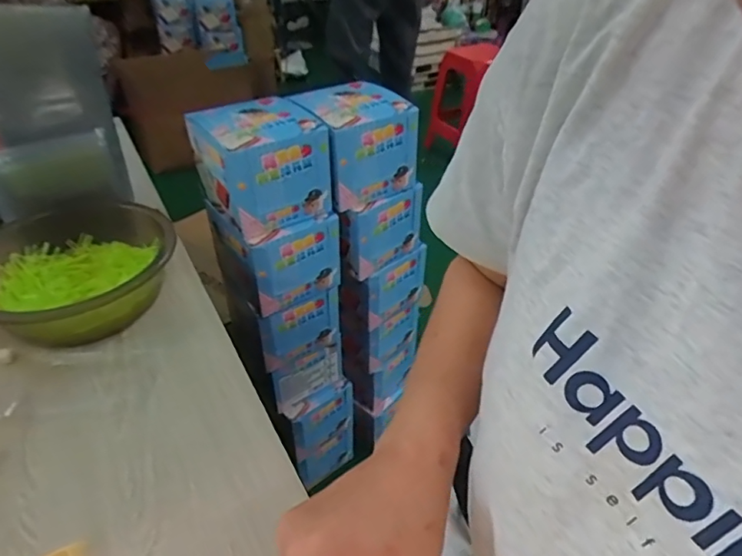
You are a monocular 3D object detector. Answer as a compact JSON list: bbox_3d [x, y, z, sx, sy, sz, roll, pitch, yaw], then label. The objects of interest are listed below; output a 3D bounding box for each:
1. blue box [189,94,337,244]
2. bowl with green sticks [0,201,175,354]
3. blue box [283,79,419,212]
[{"bbox_3d":[-0.160,-0.165,0.740,0.152,0.131,0.173,-22,43,-26],"label":"blue box"},{"bbox_3d":[-0.344,-0.010,0.588,0.219,0.072,0.230,0,38,0],"label":"bowl with green sticks"},{"bbox_3d":[-0.020,-0.210,0.798,0.156,0.132,0.139,-19,42,-25],"label":"blue box"}]

